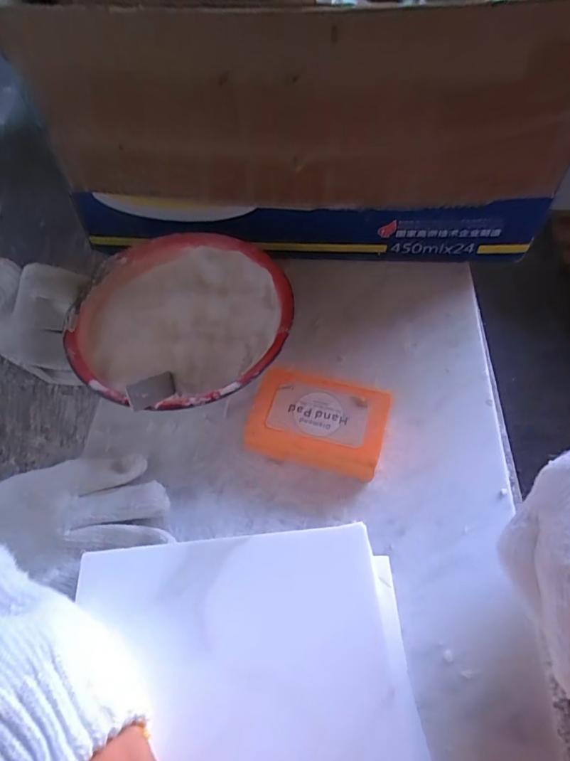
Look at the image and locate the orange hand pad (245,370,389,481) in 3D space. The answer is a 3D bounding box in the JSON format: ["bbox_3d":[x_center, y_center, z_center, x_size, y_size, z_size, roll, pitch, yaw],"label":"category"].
[{"bbox_3d":[0.024,0.031,0.337,0.091,0.033,0.063,12,58,11],"label":"orange hand pad"}]

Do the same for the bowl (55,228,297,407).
[{"bbox_3d":[-0.078,-0.040,0.376,0.157,0.052,0.164,-1,60,1],"label":"bowl"}]

